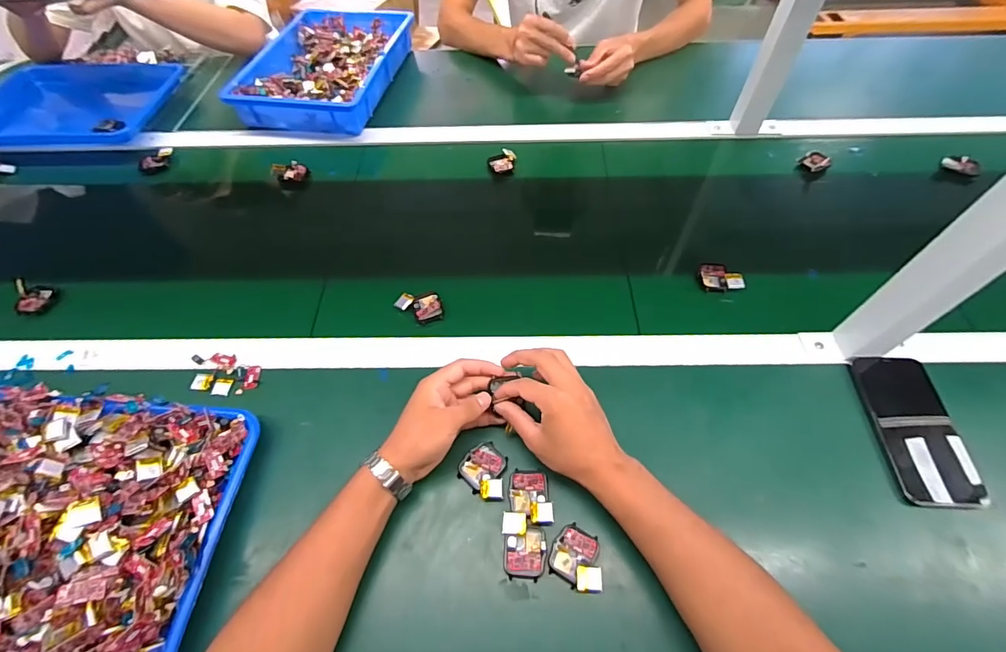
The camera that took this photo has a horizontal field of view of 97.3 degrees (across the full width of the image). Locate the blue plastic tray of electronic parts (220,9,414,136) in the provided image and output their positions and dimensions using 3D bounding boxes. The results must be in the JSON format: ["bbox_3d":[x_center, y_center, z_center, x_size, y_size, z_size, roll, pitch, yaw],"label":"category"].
[{"bbox_3d":[-0.345,-0.509,0.873,0.261,0.065,0.384,9,58,7],"label":"blue plastic tray of electronic parts"}]

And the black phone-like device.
[{"bbox_3d":[0.439,0.106,0.470,0.075,0.016,0.161,-1,55,8],"label":"black phone-like device"}]

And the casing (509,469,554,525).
[{"bbox_3d":[0.028,0.170,0.441,0.042,0.013,0.050,1,57,2],"label":"casing"}]

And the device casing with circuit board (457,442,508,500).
[{"bbox_3d":[-0.015,0.149,0.457,0.054,0.014,0.048,35,64,21],"label":"device casing with circuit board"}]

